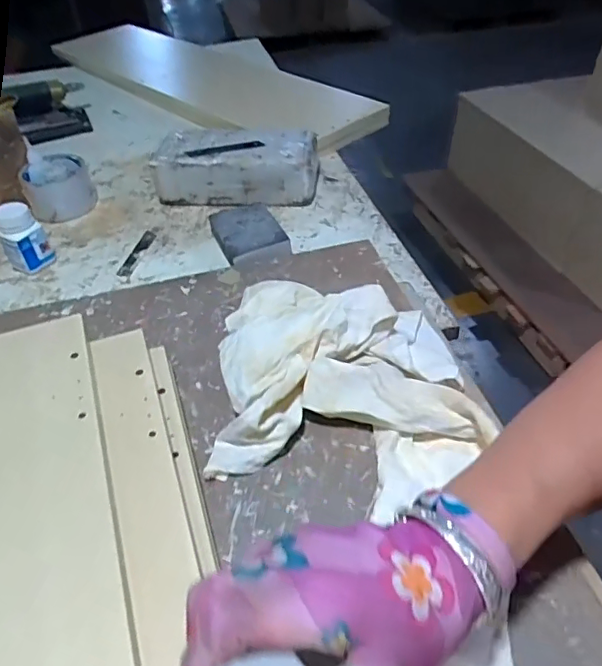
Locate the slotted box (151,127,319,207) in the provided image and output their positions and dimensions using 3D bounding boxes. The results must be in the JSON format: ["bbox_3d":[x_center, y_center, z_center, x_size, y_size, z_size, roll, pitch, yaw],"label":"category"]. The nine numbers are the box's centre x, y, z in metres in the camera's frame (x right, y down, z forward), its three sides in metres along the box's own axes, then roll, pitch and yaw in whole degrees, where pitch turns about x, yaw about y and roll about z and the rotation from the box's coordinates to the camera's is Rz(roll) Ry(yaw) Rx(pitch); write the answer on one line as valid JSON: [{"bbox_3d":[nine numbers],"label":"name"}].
[{"bbox_3d":[-0.084,-0.221,0.744,0.212,0.072,0.097,5,43,8],"label":"slotted box"}]

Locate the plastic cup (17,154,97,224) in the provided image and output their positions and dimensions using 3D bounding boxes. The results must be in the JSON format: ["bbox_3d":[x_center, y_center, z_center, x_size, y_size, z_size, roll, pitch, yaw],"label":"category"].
[{"bbox_3d":[-0.321,-0.193,0.742,0.084,0.059,0.092,-16,44,-15],"label":"plastic cup"}]

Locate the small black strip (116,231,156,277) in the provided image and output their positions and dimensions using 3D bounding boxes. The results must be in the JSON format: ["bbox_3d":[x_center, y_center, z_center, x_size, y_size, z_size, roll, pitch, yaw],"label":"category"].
[{"bbox_3d":[-0.198,-0.096,0.672,0.018,0.004,0.088,5,42,10],"label":"small black strip"}]

